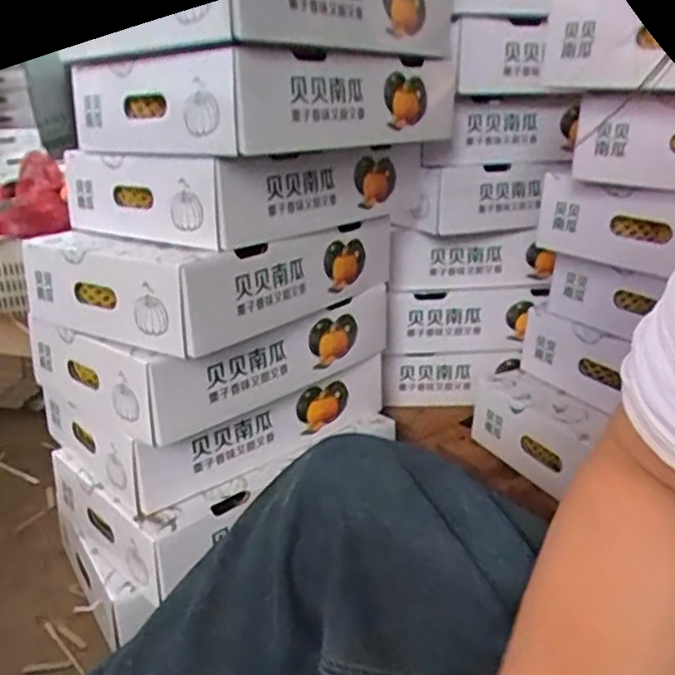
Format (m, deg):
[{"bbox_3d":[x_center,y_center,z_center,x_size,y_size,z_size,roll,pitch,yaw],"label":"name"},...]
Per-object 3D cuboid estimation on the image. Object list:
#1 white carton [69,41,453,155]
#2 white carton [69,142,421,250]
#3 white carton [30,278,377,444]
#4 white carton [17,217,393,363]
[{"bbox_3d":[-0.056,-0.268,0.738,0.241,0.088,0.388,14,26,37],"label":"white carton"},{"bbox_3d":[-0.087,-0.185,0.785,0.274,0.090,0.356,14,26,38],"label":"white carton"},{"bbox_3d":[-0.144,-0.006,0.798,0.268,0.089,0.353,14,26,38],"label":"white carton"},{"bbox_3d":[-0.141,-0.091,0.772,0.266,0.089,0.347,12,24,33],"label":"white carton"}]

